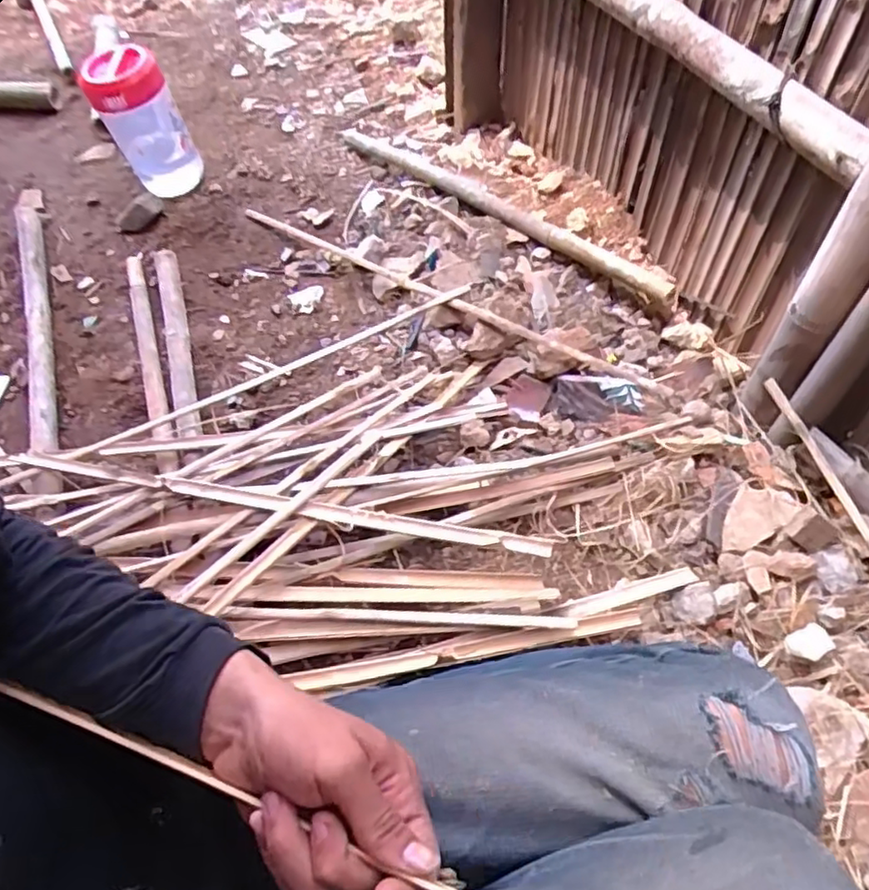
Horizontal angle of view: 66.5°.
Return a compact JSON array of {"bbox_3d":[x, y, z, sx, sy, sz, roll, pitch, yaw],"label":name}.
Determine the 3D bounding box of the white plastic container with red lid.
[{"bbox_3d":[-0.659,-0.723,1.498,0.161,0.281,0.160,-1,56,1],"label":"white plastic container with red lid"}]

